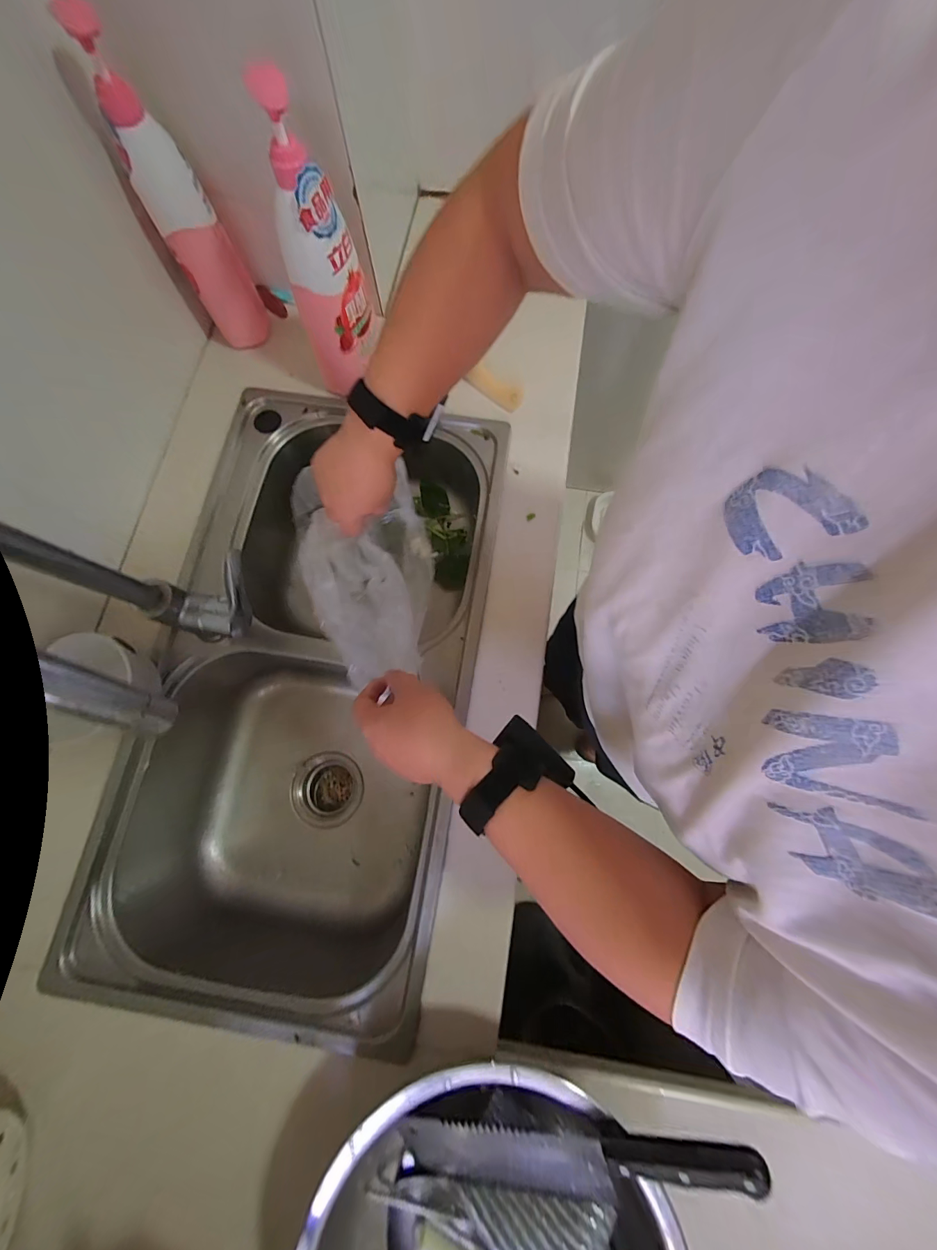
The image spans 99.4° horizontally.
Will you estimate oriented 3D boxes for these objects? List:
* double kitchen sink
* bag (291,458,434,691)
[{"bbox_3d":[-0.197,0.073,0.578,0.378,0.234,0.751,8,77,2],"label":"double kitchen sink"},{"bbox_3d":[-0.116,-0.074,0.448,0.145,0.086,0.265,-17,78,-3],"label":"bag"}]

